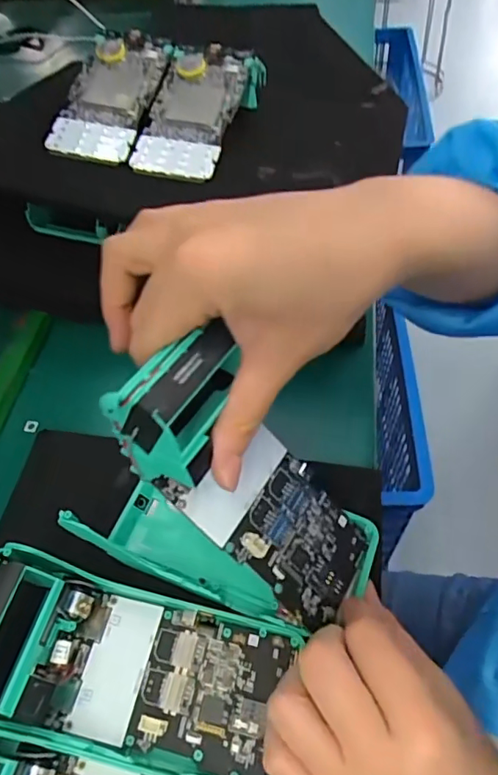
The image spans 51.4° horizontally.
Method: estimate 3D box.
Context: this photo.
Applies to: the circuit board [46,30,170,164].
[{"bbox_3d":[-0.110,-0.233,0.413,0.065,0.008,0.124,13,72,2],"label":"circuit board"}]

